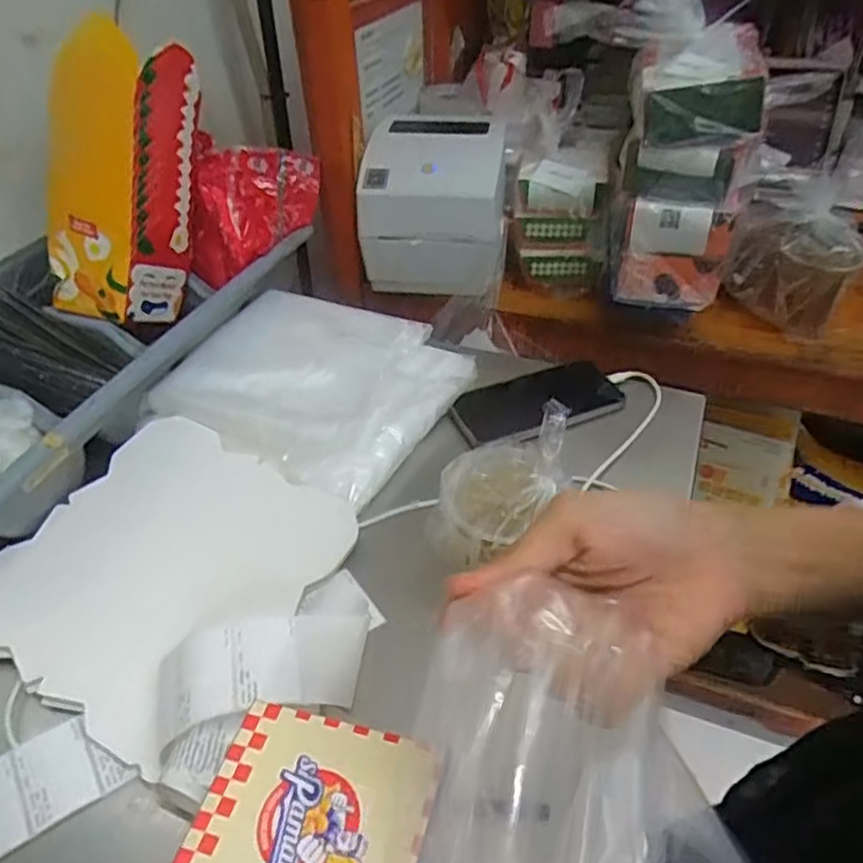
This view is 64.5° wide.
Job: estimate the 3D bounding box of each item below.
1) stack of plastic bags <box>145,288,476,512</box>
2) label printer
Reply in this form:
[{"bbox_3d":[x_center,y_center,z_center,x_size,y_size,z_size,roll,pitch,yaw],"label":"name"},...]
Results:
[{"bbox_3d":[-0.111,-0.053,0.700,0.256,0.048,0.237,18,46,21],"label":"stack of plastic bags"},{"bbox_3d":[0.010,-0.313,0.915,0.174,0.159,0.200,4,42,7],"label":"label printer"}]

